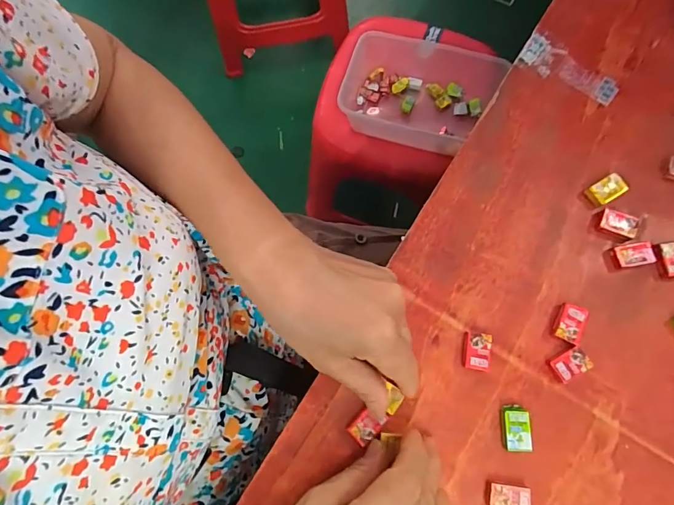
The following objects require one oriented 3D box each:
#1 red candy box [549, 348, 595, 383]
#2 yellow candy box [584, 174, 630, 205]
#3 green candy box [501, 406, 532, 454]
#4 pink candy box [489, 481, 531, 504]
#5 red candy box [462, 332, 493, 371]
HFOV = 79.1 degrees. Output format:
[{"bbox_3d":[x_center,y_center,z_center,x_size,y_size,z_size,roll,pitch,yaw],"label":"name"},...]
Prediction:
[{"bbox_3d":[0.160,0.078,0.280,0.024,0.008,0.019,-26,77,-5],"label":"red candy box"},{"bbox_3d":[0.204,-0.048,0.308,0.028,0.007,0.017,-32,77,-6],"label":"yellow candy box"},{"bbox_3d":[0.119,0.118,0.273,0.018,0.009,0.028,4,76,3],"label":"green candy box"},{"bbox_3d":[0.111,0.158,0.263,0.025,0.009,0.018,7,76,4],"label":"pink candy box"},{"bbox_3d":[0.097,0.069,0.286,0.019,0.009,0.025,8,76,4],"label":"red candy box"}]

